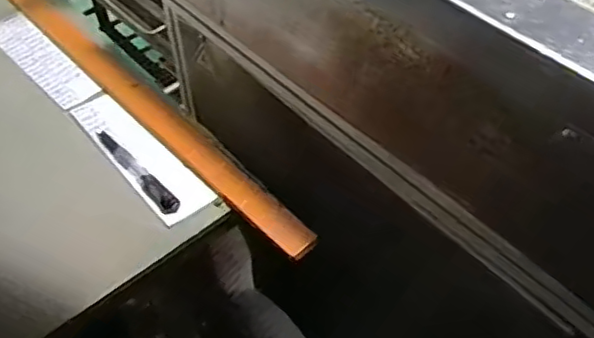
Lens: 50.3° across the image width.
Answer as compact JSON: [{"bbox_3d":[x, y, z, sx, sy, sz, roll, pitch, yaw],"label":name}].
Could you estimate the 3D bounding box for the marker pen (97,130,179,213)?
[{"bbox_3d":[-0.165,0.001,0.650,0.017,0.014,0.142,-34,57,-25],"label":"marker pen"}]

